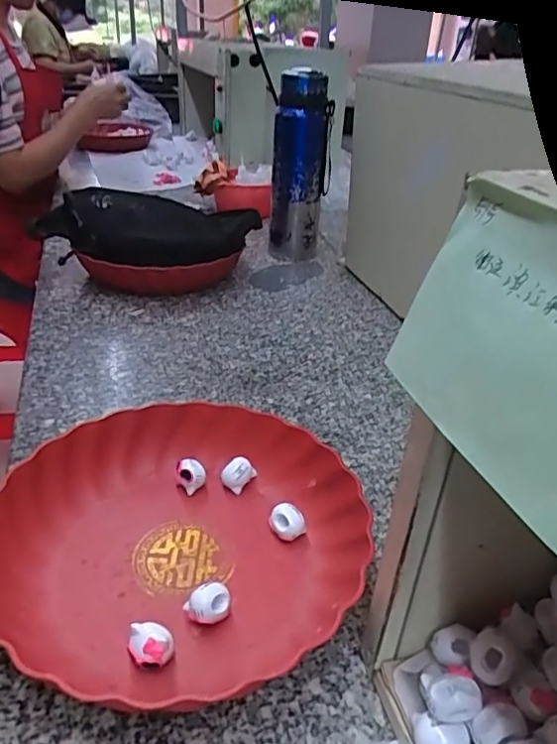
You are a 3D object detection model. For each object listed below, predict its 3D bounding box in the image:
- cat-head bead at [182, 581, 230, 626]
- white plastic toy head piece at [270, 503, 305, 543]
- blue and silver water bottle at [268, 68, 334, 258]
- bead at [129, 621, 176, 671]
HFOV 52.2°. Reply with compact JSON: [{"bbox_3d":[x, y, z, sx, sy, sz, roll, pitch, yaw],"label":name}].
[{"bbox_3d":[-0.043,0.144,0.350,0.026,0.024,0.018,-13,35,-27],"label":"cat-head bead"},{"bbox_3d":[0.006,0.109,0.409,0.022,0.024,0.019,-14,35,-27],"label":"white plastic toy head piece"},{"bbox_3d":[0.034,-0.309,0.878,0.086,0.272,0.067,6,31,4],"label":"blue and silver water bottle"},{"bbox_3d":[-0.073,0.157,0.326,0.025,0.020,0.020,-1,31,-9],"label":"bead"}]

